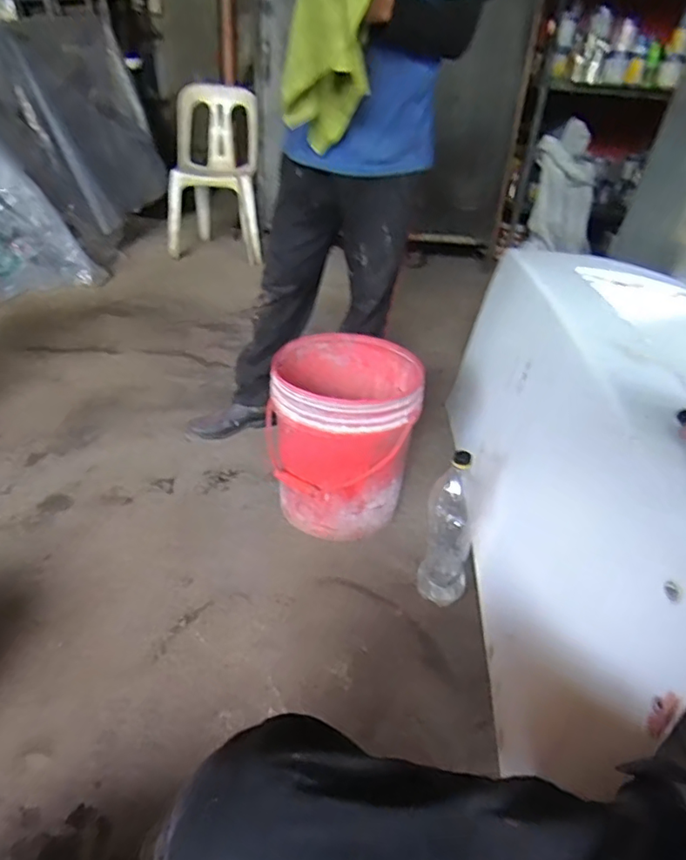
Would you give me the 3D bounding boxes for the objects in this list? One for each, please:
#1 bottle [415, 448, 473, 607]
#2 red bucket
[{"bbox_3d":[0.188,0.212,1.006,0.094,0.323,0.075,13,34,13],"label":"bottle"},{"bbox_3d":[-0.003,0.020,1.237,0.311,0.349,0.305,8,31,5],"label":"red bucket"}]

